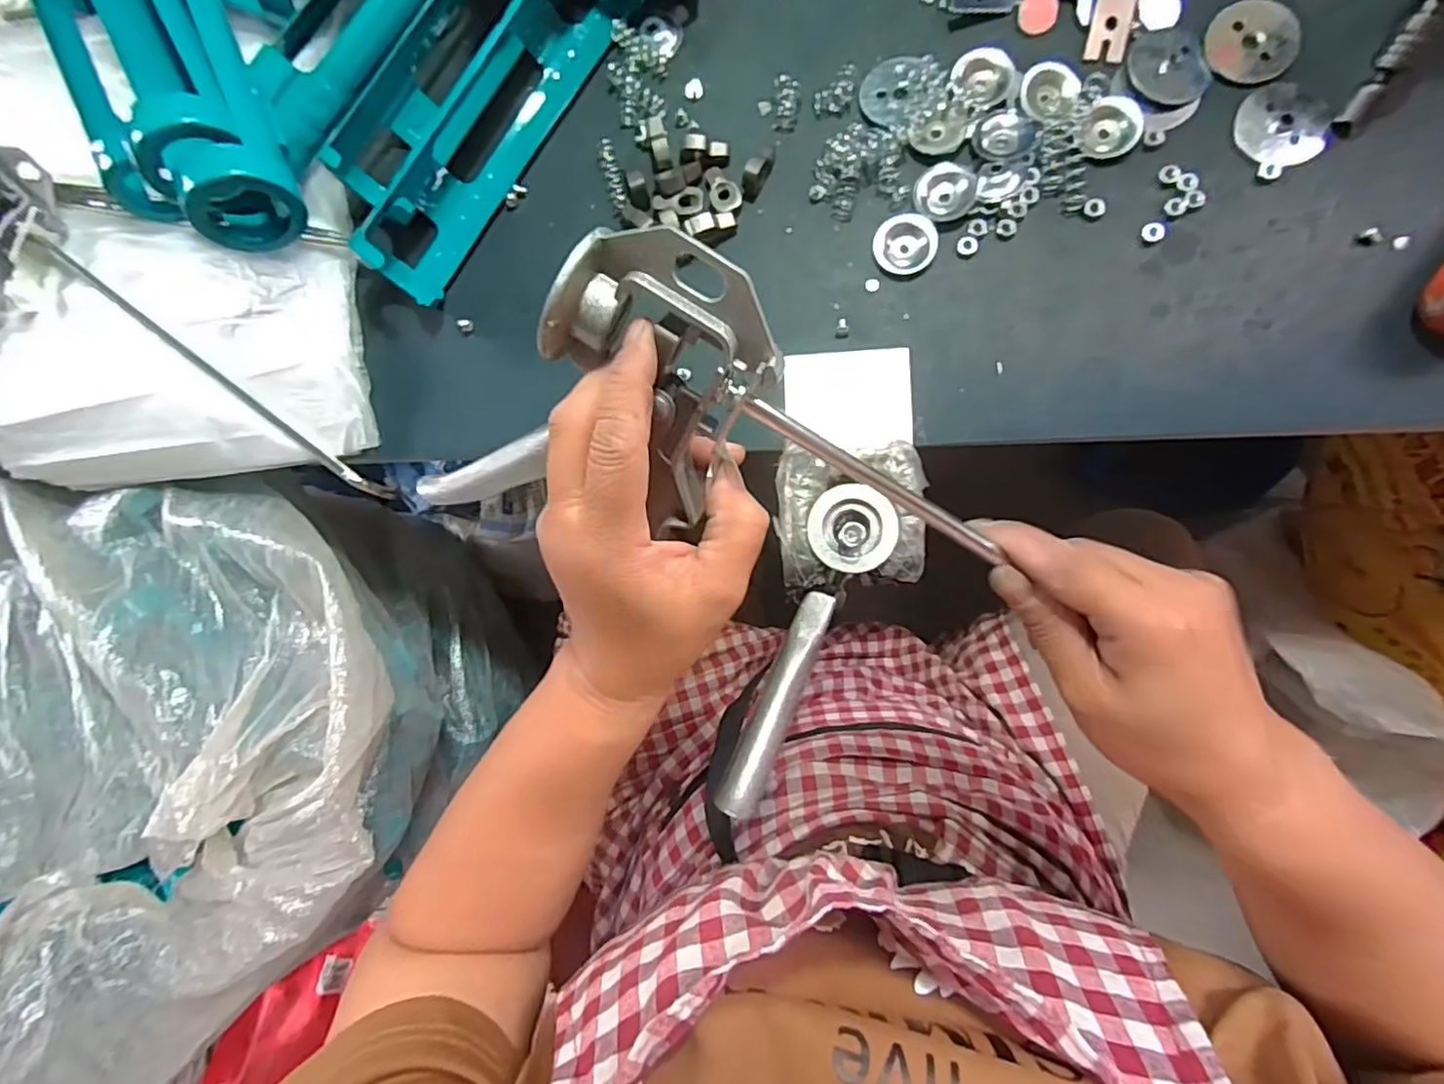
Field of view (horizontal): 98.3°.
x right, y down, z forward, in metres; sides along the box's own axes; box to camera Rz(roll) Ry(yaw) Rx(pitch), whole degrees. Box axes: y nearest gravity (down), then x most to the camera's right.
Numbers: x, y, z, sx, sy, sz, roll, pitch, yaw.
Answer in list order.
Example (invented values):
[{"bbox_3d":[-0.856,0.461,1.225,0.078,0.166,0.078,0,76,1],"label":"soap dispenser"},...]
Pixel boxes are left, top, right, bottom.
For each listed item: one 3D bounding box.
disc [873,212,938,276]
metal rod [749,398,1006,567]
[{"bbox_3d":[0.107,-0.174,0.364,0.035,0.004,0.034,0,87,8],"label":"disc"},{"bbox_3d":[0.057,-0.022,0.231,0.116,0.006,0.007,29,90,-17],"label":"metal rod"}]

